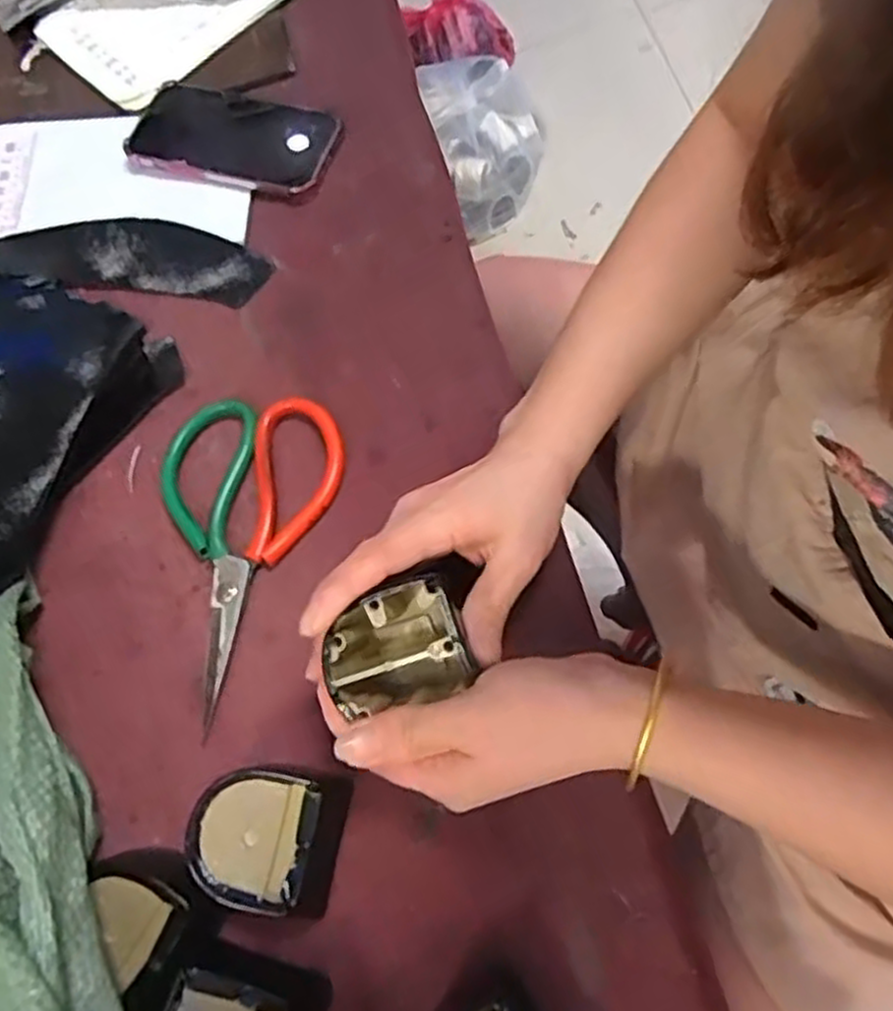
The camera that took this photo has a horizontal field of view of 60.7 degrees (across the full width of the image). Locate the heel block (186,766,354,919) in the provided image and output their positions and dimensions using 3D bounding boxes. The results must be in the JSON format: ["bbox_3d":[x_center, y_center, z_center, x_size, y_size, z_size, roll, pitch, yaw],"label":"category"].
[{"bbox_3d":[-0.083,0.154,0.357,0.061,0.041,0.061,3,69,7],"label":"heel block"}]

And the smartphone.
[{"bbox_3d":[-0.154,-0.267,0.549,0.149,0.009,0.077,14,71,14],"label":"smartphone"}]

